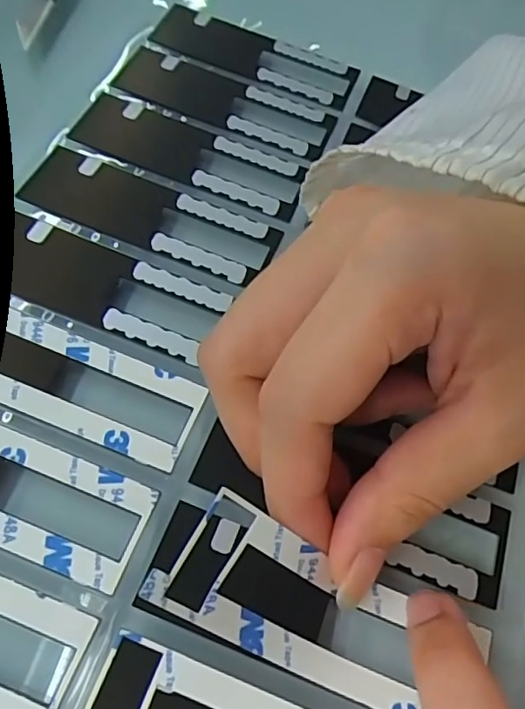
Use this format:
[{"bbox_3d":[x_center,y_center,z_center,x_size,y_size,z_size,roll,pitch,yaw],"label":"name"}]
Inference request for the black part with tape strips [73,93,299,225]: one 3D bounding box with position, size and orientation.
[{"bbox_3d":[-0.028,-0.075,0.210,0.086,0.004,0.029,22,57,5],"label":"black part with tape strips"}]

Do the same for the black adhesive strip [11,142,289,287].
[{"bbox_3d":[-0.038,-0.048,0.193,0.084,0.005,0.028,20,57,4],"label":"black adhesive strip"}]

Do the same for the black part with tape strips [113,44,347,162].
[{"bbox_3d":[-0.015,-0.101,0.226,0.085,0.007,0.031,22,57,6],"label":"black part with tape strips"}]

